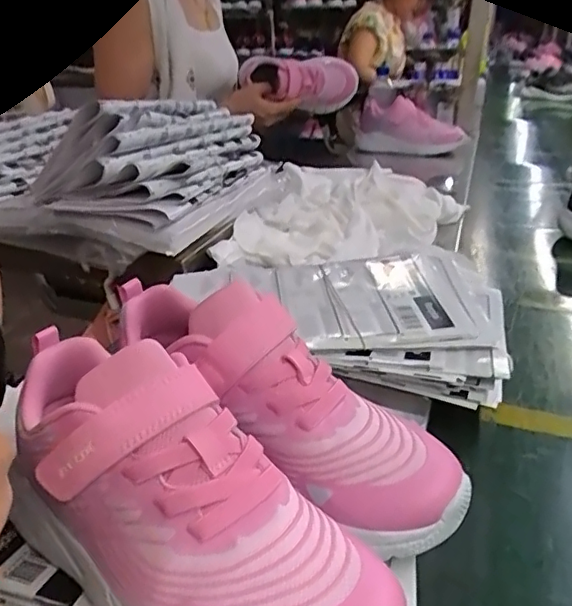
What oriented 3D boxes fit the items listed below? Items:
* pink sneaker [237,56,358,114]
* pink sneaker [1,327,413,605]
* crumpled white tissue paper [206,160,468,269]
[{"bbox_3d":[0.027,-0.408,1.064,0.215,0.094,0.104,-4,27,-8],"label":"pink sneaker"},{"bbox_3d":[-0.032,0.083,0.216,0.175,0.080,0.076,20,33,37],"label":"pink sneaker"},{"bbox_3d":[0.070,-0.122,0.735,0.249,0.050,0.379,12,29,26],"label":"crumpled white tissue paper"}]

